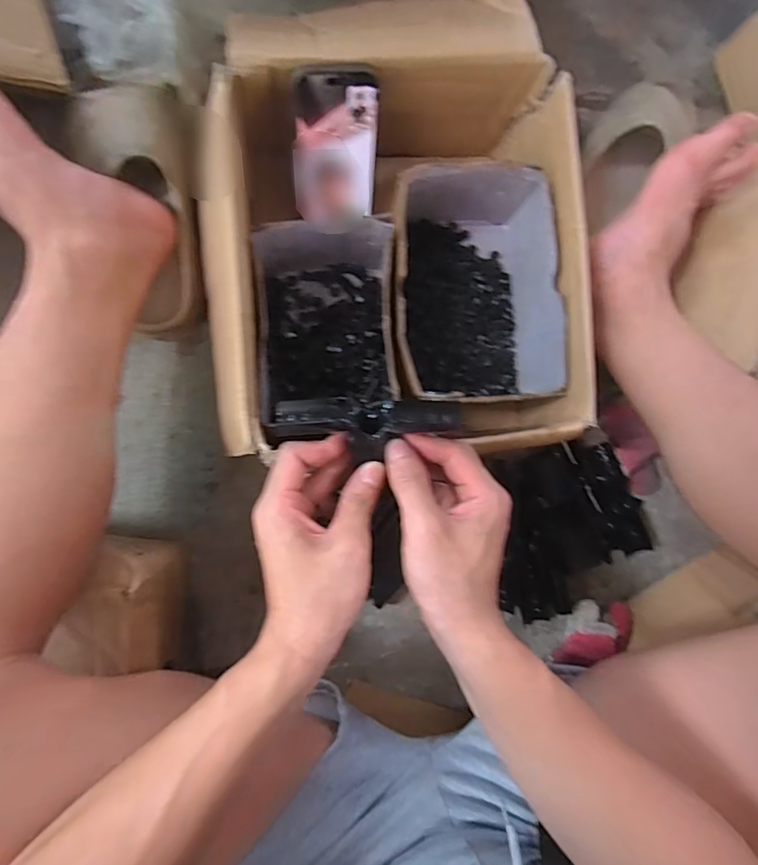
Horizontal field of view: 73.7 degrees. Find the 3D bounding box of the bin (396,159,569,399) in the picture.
[{"bbox_3d":[0.083,-0.137,0.497,0.150,0.100,0.208,-5,90,-9],"label":"bin"}]

